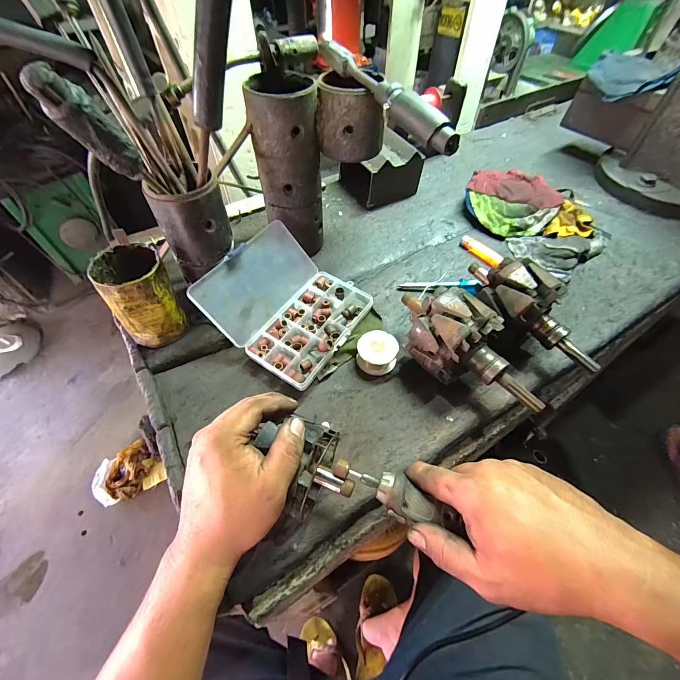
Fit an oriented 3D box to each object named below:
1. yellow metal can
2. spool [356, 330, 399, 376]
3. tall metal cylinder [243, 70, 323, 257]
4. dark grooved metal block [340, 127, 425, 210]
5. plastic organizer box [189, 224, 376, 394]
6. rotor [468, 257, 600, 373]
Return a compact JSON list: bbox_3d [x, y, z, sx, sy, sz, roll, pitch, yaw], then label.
[{"bbox_3d":[-0.249,-0.053,0.419,0.074,0.111,0.074,0,53,0],"label":"yellow metal can"},{"bbox_3d":[0.050,0.017,0.440,0.051,0.032,0.050,0,53,0],"label":"spool"},{"bbox_3d":[-0.072,-0.244,0.481,0.086,0.213,0.096,-6,53,-4],"label":"tall metal cylinder"},{"bbox_3d":[0.078,-0.337,0.647,0.133,0.087,0.113,-23,56,-16],"label":"dark grooved metal block"},{"bbox_3d":[-0.068,-0.055,0.444,0.175,0.078,0.179,30,59,21],"label":"plastic organizer box"},{"bbox_3d":[0.247,-0.043,0.419,0.186,0.078,0.093,34,81,22],"label":"rotor"}]

